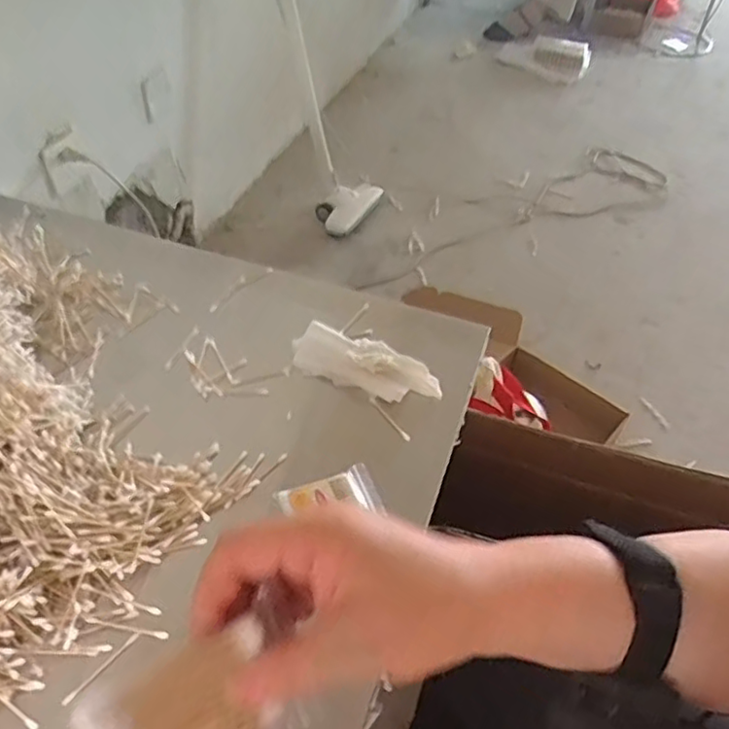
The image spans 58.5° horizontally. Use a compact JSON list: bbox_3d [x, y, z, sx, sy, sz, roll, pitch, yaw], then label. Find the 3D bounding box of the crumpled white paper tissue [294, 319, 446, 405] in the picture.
[{"bbox_3d":[0.001,-0.002,0.760,0.172,0.031,0.064,23,50,15],"label":"crumpled white paper tissue"}]

